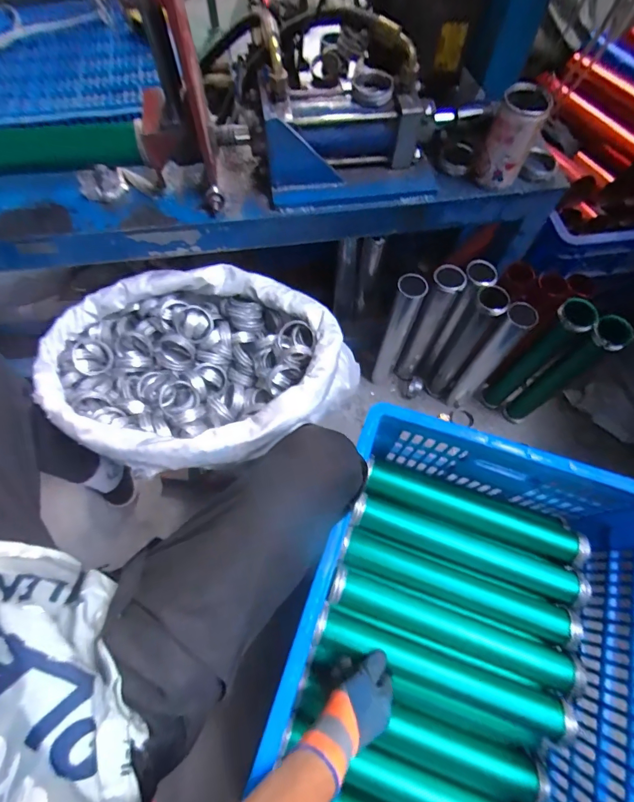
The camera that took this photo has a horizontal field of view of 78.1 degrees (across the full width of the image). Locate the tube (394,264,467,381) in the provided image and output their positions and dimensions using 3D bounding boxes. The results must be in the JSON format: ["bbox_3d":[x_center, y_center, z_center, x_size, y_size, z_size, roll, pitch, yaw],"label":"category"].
[{"bbox_3d":[0.247,-0.159,0.905,0.063,0.369,0.062,29,68,9],"label":"tube"}]

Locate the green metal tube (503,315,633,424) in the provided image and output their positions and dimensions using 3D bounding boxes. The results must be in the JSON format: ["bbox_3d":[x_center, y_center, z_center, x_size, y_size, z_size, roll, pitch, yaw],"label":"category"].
[{"bbox_3d":[0.511,-0.046,0.844,0.051,0.382,0.063,-37,73,-17],"label":"green metal tube"}]

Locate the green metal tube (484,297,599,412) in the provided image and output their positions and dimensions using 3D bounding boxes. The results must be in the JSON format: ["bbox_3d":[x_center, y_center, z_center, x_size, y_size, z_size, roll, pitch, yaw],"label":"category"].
[{"bbox_3d":[0.459,-0.083,0.856,0.061,0.371,0.063,-42,74,-19],"label":"green metal tube"}]

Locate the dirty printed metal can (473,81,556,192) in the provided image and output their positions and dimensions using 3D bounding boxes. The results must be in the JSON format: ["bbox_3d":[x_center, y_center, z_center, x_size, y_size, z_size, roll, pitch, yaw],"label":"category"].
[{"bbox_3d":[0.275,-0.376,0.554,0.063,0.116,0.070,23,67,7],"label":"dirty printed metal can"}]

